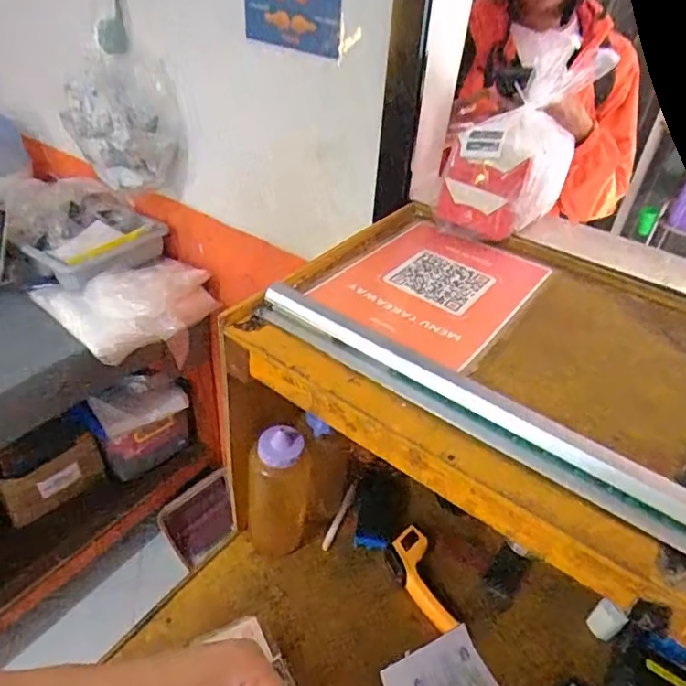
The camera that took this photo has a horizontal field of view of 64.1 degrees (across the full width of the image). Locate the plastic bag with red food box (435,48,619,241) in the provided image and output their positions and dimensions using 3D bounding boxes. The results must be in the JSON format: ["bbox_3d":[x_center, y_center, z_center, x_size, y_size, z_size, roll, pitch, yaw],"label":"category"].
[{"bbox_3d":[0.255,-0.287,0.799,0.137,0.217,0.185,28,44,26],"label":"plastic bag with red food box"}]

